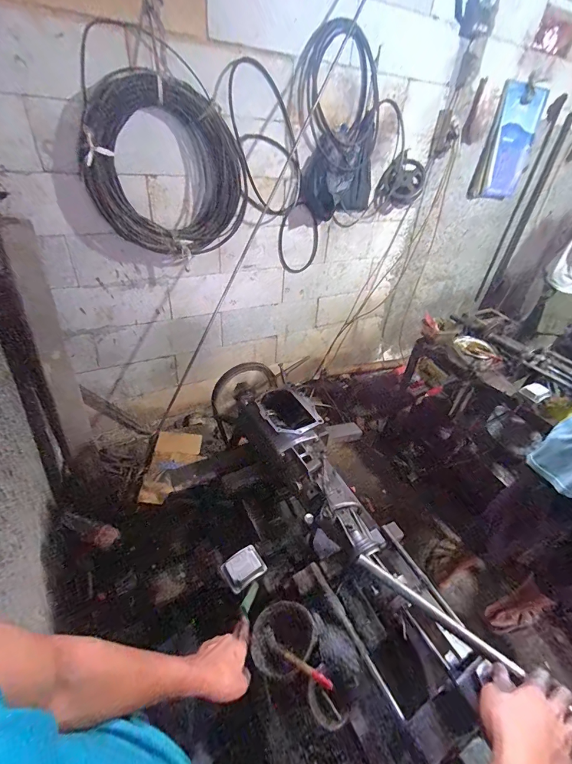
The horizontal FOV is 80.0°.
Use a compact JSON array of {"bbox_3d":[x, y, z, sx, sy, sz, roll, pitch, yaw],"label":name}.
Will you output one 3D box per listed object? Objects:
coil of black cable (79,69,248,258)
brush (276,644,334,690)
[{"bbox_3d":[-0.412,-0.744,1.233,0.537,0.536,0.114,-12,41,-22],"label":"coil of black cable"},{"bbox_3d":[0.029,0.509,0.612,0.015,0.019,0.145,-30,7,-38],"label":"brush"}]

